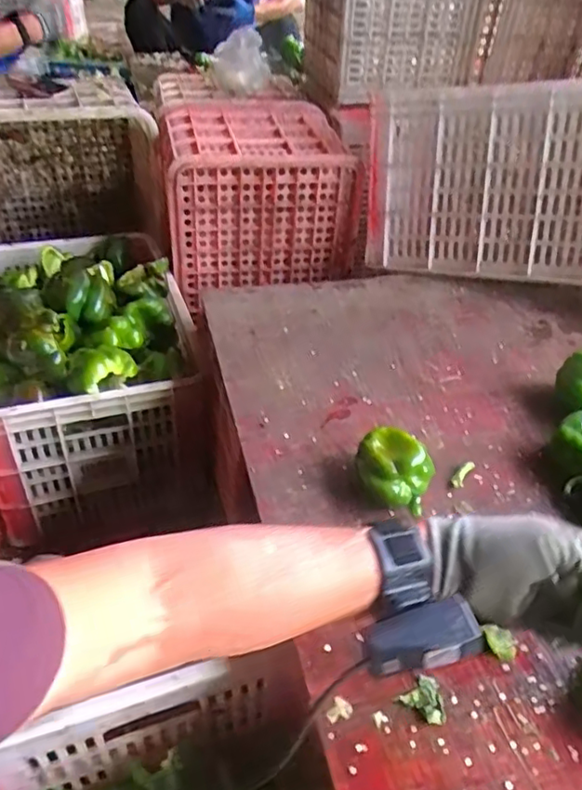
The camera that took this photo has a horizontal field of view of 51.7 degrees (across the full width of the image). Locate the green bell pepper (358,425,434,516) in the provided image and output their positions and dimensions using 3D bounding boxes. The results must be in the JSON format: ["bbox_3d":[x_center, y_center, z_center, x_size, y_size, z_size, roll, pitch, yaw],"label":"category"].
[{"bbox_3d":[0.110,0.082,0.644,0.079,0.058,0.076,2,40,-2],"label":"green bell pepper"}]

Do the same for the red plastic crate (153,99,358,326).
[{"bbox_3d":[-0.084,-0.452,1.289,0.348,0.246,0.486,-4,40,-10],"label":"red plastic crate"}]

